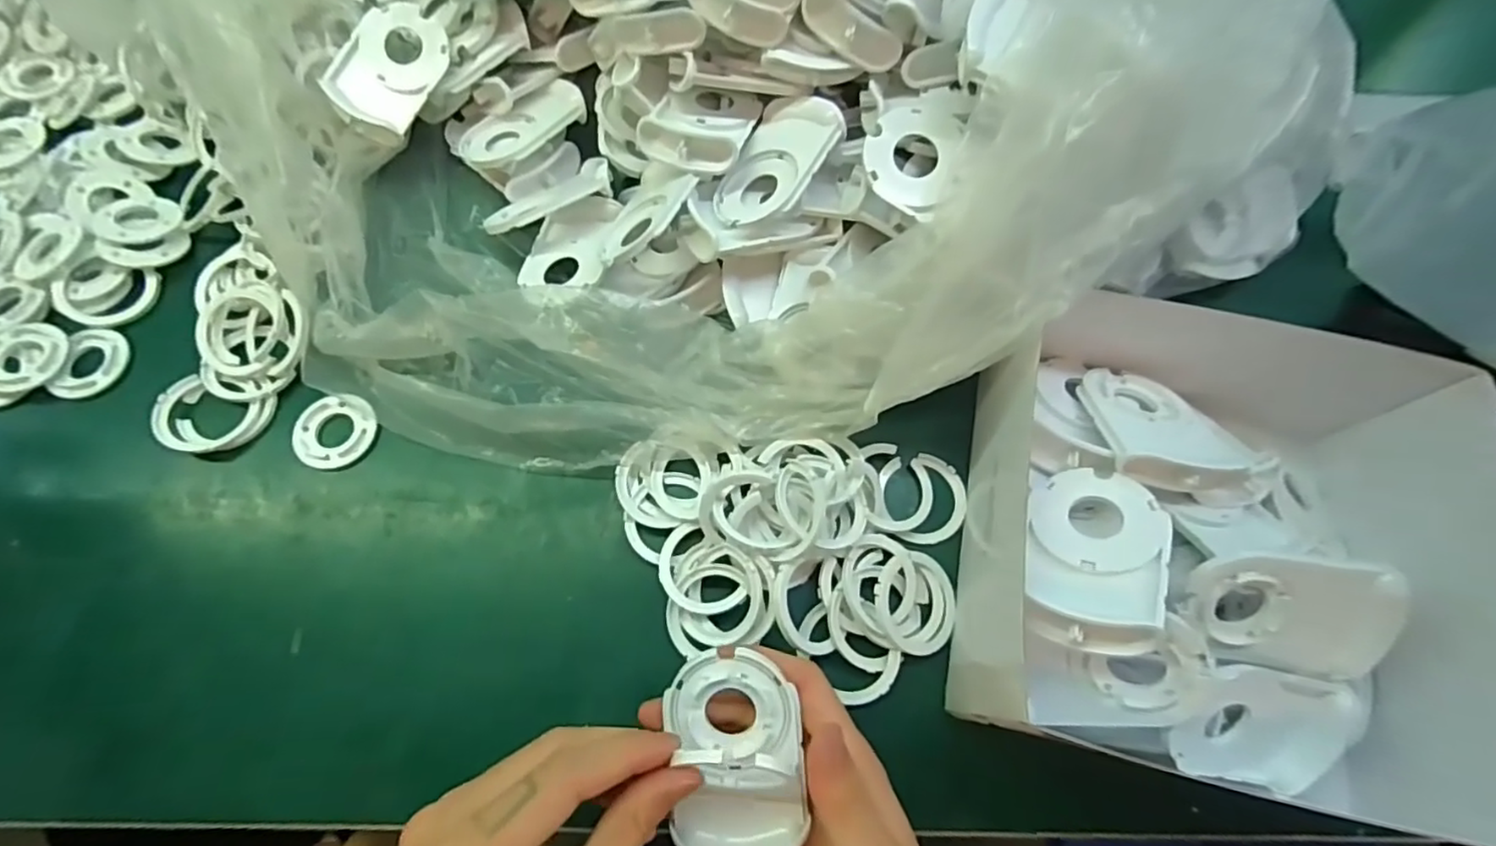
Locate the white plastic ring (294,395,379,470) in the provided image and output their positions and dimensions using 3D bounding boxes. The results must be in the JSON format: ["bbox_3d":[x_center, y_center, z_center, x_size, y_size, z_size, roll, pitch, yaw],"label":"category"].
[{"bbox_3d":[-0.234,0.005,0.359,0.043,0.010,0.040,1,68,-1],"label":"white plastic ring"}]

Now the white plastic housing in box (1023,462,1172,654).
[{"bbox_3d":[0.149,0.057,0.277,0.056,0.019,0.082,10,55,28],"label":"white plastic housing in box"}]

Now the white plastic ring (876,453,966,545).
[{"bbox_3d":[0.097,0.042,0.355,0.048,0.007,0.051,1,68,-1],"label":"white plastic ring"}]

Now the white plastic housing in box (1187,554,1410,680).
[{"bbox_3d":[0.232,0.081,0.279,0.083,0.016,0.054,9,109,3],"label":"white plastic housing in box"}]

